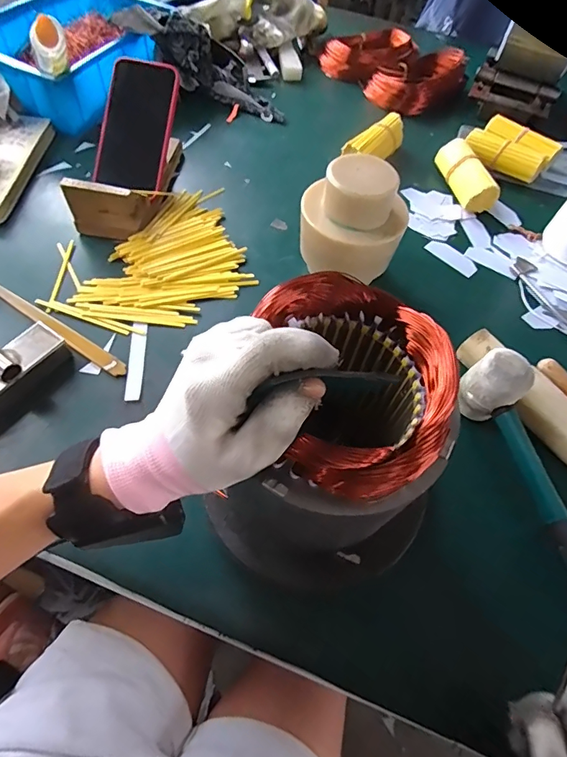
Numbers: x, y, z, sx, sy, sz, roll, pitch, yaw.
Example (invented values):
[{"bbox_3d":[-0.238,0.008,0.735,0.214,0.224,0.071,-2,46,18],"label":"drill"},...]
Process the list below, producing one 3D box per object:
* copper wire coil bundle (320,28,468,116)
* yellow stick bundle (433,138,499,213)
[{"bbox_3d":[0.201,-0.571,0.801,0.173,0.051,0.244,-38,69,-25],"label":"copper wire coil bundle"},{"bbox_3d":[0.257,-0.288,0.617,0.046,0.042,0.121,-9,59,-11],"label":"yellow stick bundle"}]

